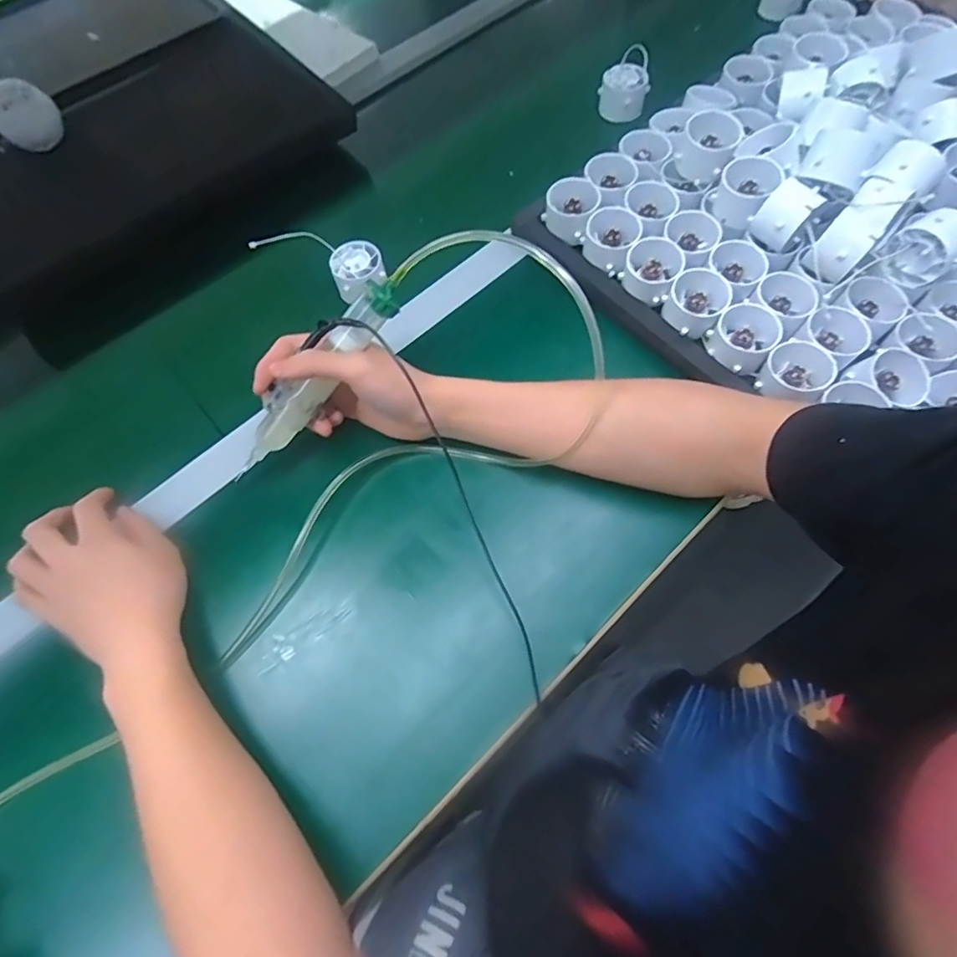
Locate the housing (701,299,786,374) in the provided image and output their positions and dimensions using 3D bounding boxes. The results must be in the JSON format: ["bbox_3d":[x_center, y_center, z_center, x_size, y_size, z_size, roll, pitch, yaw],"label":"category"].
[{"bbox_3d":[0.227,-0.121,0.446,0.050,0.029,0.046,-1,66,2],"label":"housing"}]

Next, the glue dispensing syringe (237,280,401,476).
[{"bbox_3d":[-0.125,-0.070,0.391,0.184,0.029,0.026,-46,68,17],"label":"glue dispensing syringe"}]

